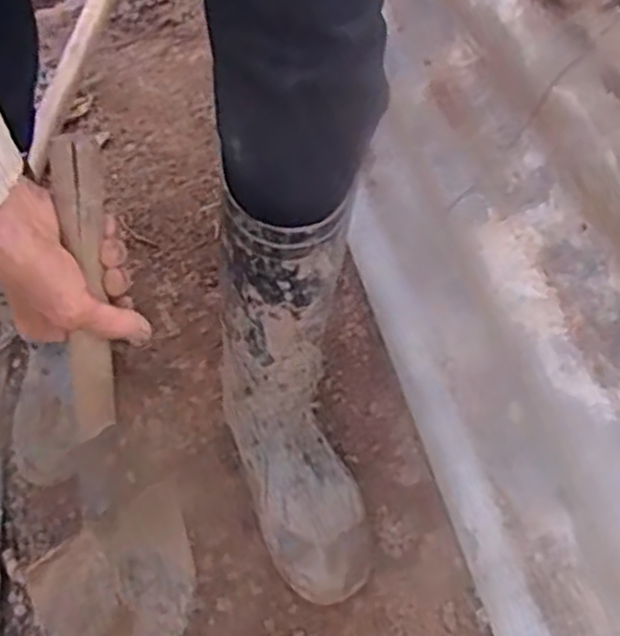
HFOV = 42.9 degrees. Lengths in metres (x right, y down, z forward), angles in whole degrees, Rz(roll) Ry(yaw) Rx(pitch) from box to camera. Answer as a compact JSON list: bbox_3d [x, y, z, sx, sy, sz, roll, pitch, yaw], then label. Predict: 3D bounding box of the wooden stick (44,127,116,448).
[{"bbox_3d":[-0.149,-0.010,0.521,0.030,0.223,0.019,13,35,9],"label":"wooden stick"}]

